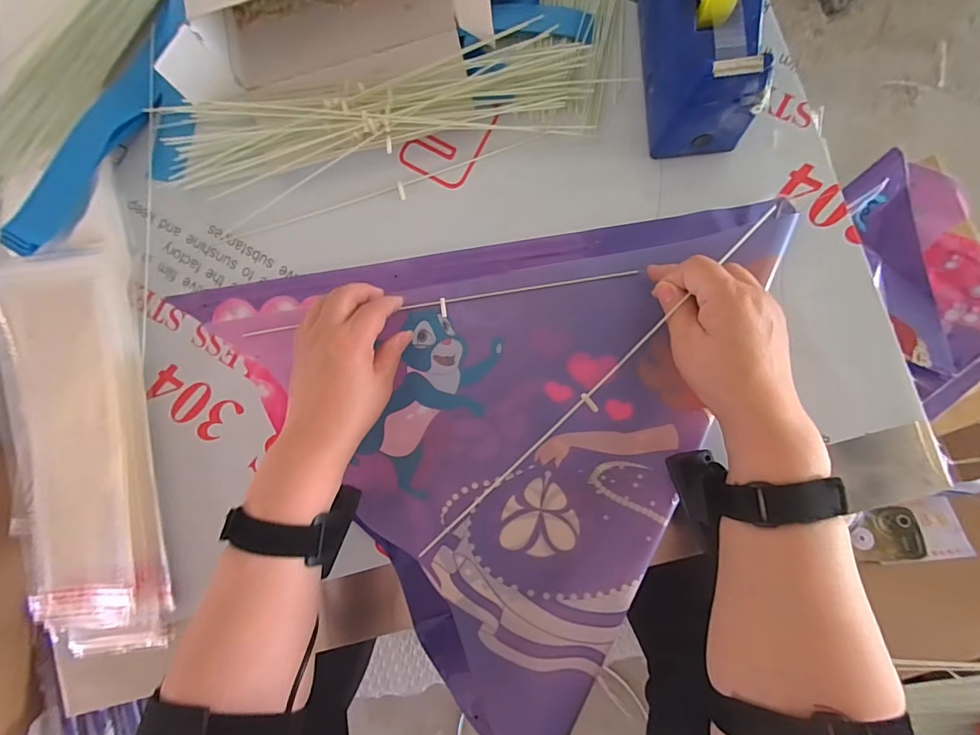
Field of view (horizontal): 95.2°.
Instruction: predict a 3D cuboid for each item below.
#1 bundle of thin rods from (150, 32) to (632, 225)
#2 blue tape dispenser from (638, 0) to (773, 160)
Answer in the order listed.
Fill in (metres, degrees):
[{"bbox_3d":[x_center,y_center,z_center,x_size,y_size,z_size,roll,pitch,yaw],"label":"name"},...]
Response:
[{"bbox_3d":[-0.102,-0.222,0.405,0.395,0.029,0.098,-9,86,4],"label":"bundle of thin rods"},{"bbox_3d":[0.160,-0.284,0.334,0.069,0.132,0.199,-6,86,4],"label":"blue tape dispenser"}]

